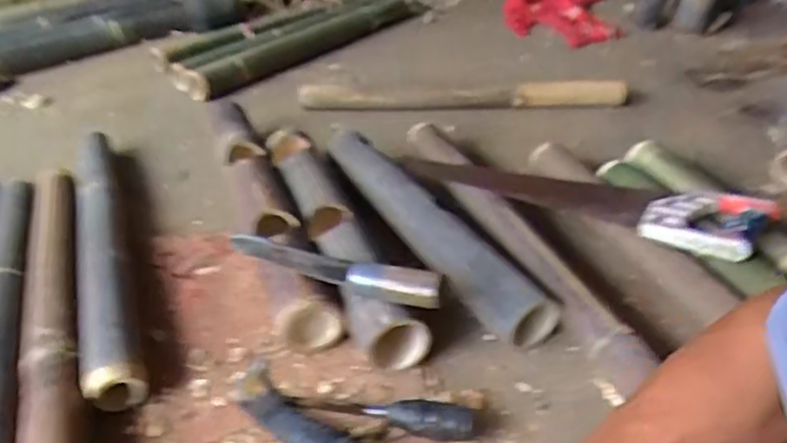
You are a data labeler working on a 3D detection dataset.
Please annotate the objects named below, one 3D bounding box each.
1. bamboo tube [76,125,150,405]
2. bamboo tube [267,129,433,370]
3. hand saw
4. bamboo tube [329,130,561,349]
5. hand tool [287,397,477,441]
[{"bbox_3d":[-0.439,0.007,0.957,0.068,0.058,0.692,-15,38,-19],"label":"bamboo tube"},{"bbox_3d":[-0.085,0.010,0.913,0.078,0.091,0.499,-13,38,-17],"label":"bamboo tube"},{"bbox_3d":[0.247,-0.053,0.916,0.517,0.050,0.112,19,41,27],"label":"hand saw"},{"bbox_3d":[0.036,0.007,0.920,0.076,0.089,0.490,-21,40,-25],"label":"bamboo tube"},{"bbox_3d":[-0.015,0.201,0.682,0.202,0.033,0.046,4,36,7],"label":"hand tool"}]

